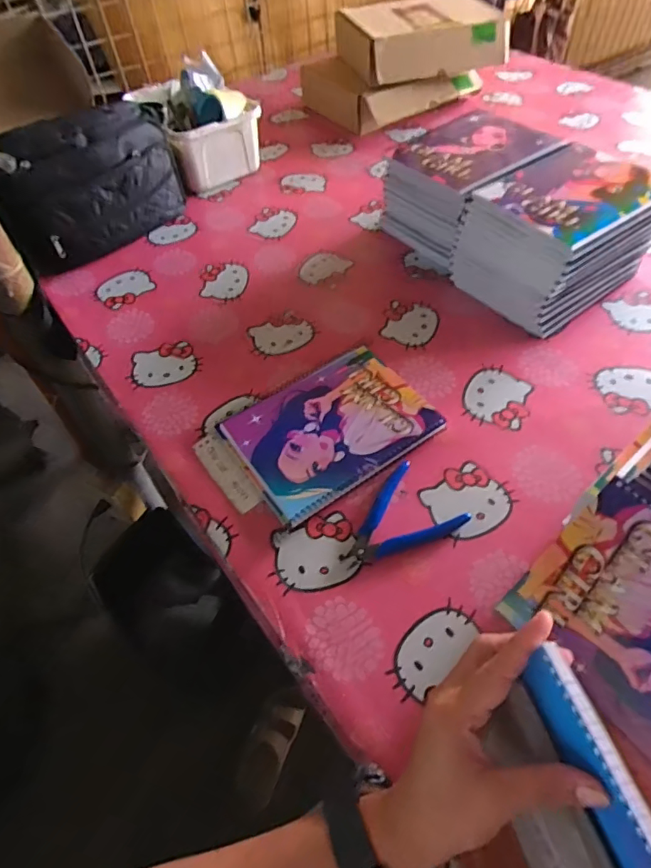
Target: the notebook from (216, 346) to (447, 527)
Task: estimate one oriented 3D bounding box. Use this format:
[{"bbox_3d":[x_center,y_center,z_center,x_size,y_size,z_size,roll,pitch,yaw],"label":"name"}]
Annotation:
[{"bbox_3d":[0.004,-0.009,0.549,0.200,0.016,0.154,-30,58,-18],"label":"notebook"}]

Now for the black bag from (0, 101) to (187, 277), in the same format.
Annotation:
[{"bbox_3d":[-0.340,-0.367,0.742,0.118,0.166,0.283,37,63,26],"label":"black bag"}]

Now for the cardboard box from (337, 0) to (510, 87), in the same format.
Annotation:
[{"bbox_3d":[0.186,-0.780,0.980,0.296,0.078,0.198,-19,54,-10],"label":"cardboard box"}]

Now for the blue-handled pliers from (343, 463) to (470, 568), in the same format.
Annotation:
[{"bbox_3d":[0.064,0.083,0.477,0.117,0.010,0.084,-32,58,-19],"label":"blue-handled pliers"}]

